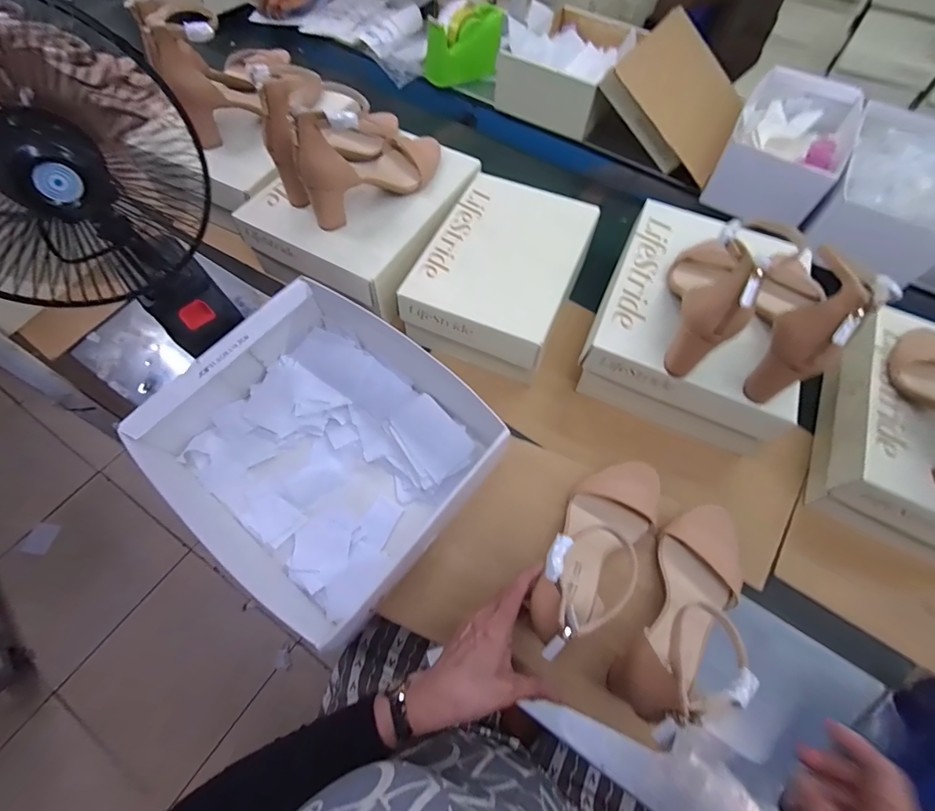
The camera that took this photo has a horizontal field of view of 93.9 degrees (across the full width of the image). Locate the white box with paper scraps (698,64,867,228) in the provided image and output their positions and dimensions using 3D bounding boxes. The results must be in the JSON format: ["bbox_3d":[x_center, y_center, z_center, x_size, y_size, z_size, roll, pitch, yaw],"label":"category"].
[{"bbox_3d":[0.568,-0.470,0.783,0.176,0.086,0.337,31,65,14],"label":"white box with paper scraps"}]

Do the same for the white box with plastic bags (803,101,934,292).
[{"bbox_3d":[0.692,-0.367,0.705,0.164,0.116,0.316,29,64,13],"label":"white box with plastic bags"}]

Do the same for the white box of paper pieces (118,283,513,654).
[{"bbox_3d":[-0.152,0.041,0.499,0.318,0.107,0.305,38,67,17],"label":"white box of paper pieces"}]

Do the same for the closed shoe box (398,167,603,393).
[{"bbox_3d":[0.054,-0.191,0.666,0.203,0.112,0.294,22,63,10],"label":"closed shoe box"}]

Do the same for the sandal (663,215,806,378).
[{"bbox_3d":[0.284,-0.147,0.489,0.067,0.160,0.208,17,62,7],"label":"sandal"}]

